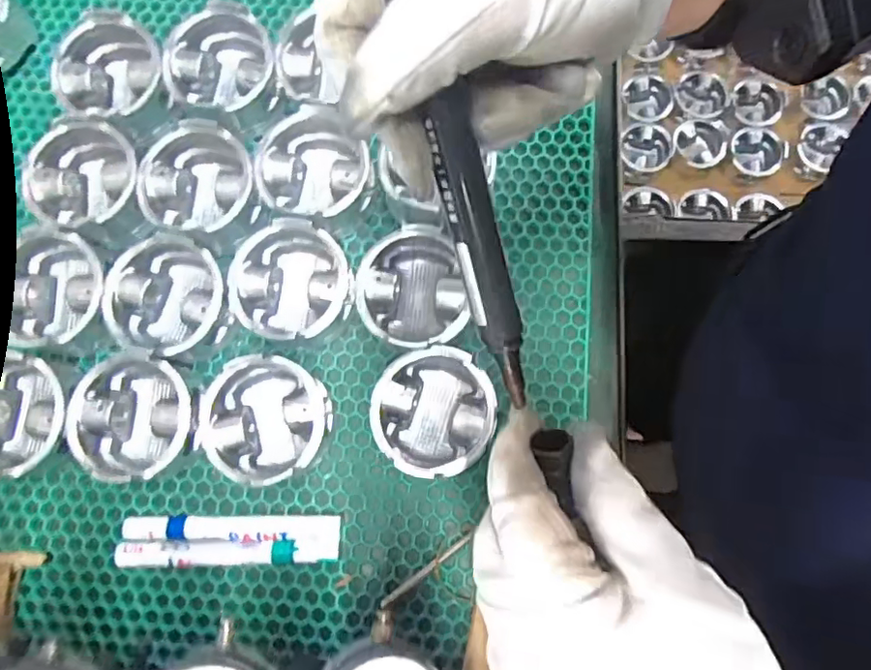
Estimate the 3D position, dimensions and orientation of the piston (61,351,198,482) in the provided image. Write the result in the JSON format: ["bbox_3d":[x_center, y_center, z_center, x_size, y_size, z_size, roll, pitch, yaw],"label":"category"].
[{"bbox_3d":[-0.194,0.056,0.391,0.076,0.050,0.074,-7,79,0],"label":"piston"}]

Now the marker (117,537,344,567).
[{"bbox_3d":[-0.137,0.144,0.393,0.145,0.014,0.016,-1,79,1],"label":"marker"}]

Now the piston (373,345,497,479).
[{"bbox_3d":[0.000,0.051,0.389,0.076,0.049,0.078,6,80,2],"label":"piston"}]

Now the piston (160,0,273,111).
[{"bbox_3d":[-0.153,-0.198,0.433,0.073,0.055,0.067,-2,79,1],"label":"piston"}]

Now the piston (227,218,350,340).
[{"bbox_3d":[-0.096,-0.031,0.401,0.078,0.051,0.081,12,80,3],"label":"piston"}]

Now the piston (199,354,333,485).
[{"bbox_3d":[-0.108,0.056,0.386,0.078,0.053,0.074,0,79,1],"label":"piston"}]

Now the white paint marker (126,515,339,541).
[{"bbox_3d":[-0.136,0.128,0.395,0.144,0.014,0.015,0,79,1],"label":"white paint marker"}]

